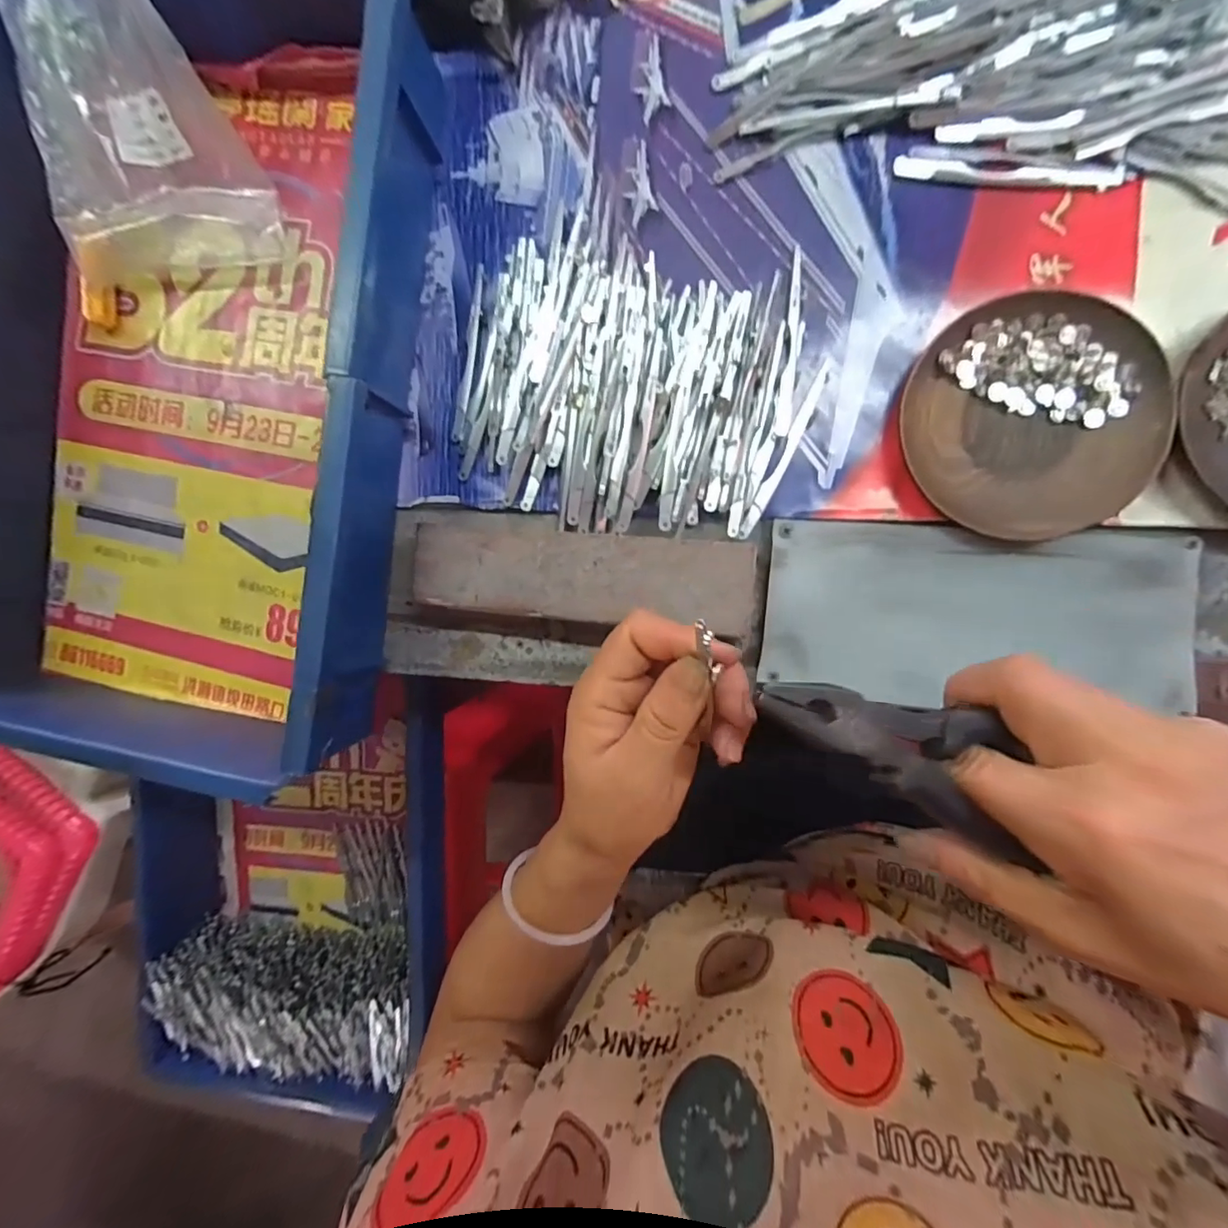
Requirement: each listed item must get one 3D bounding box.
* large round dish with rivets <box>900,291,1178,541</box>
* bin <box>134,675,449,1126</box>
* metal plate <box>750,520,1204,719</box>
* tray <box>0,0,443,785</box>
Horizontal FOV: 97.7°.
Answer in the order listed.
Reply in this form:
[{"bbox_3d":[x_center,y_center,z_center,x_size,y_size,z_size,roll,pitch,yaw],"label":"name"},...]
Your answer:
[{"bbox_3d":[0.203,-0.096,0.264,0.110,0.019,0.114,0,92,10],"label":"large round dish with rivets"},{"bbox_3d":[-0.295,0.253,0.505,0.296,0.089,0.389,0,93,10],"label":"bin"},{"bbox_3d":[0.180,0.001,0.272,0.195,0.005,0.089,3,90,11],"label":"metal plate"},{"bbox_3d":[-0.258,-0.134,0.309,0.285,0.078,0.405,8,93,9],"label":"tray"}]

